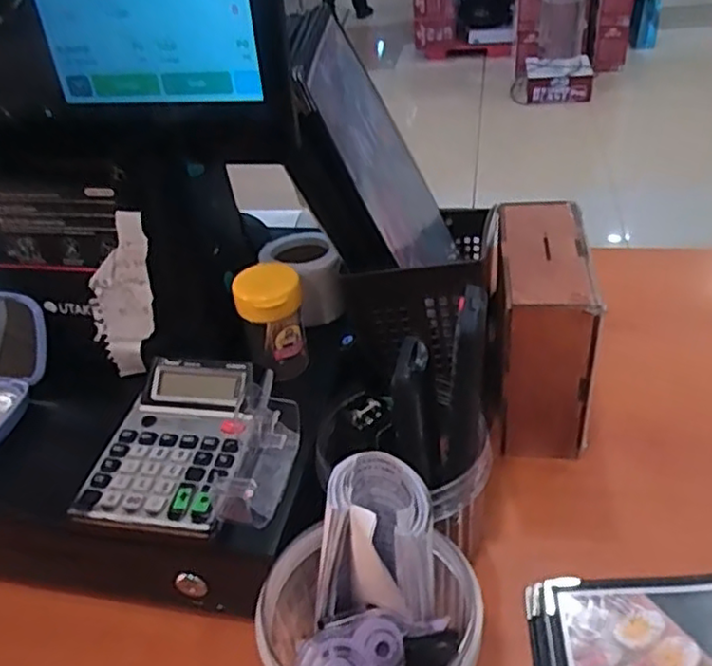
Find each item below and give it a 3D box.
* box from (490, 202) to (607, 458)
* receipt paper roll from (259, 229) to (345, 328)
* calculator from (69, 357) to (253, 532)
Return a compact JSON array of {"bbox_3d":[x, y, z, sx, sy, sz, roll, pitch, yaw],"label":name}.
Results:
[{"bbox_3d":[0.150,-0.004,0.549,0.066,0.155,0.147,0,38,9],"label":"box"},{"bbox_3d":[-0.041,-0.044,0.553,0.062,0.055,0.072,-31,43,-27],"label":"receipt paper roll"},{"bbox_3d":[-0.117,0.066,0.434,0.088,0.029,0.121,2,39,12],"label":"calculator"}]

